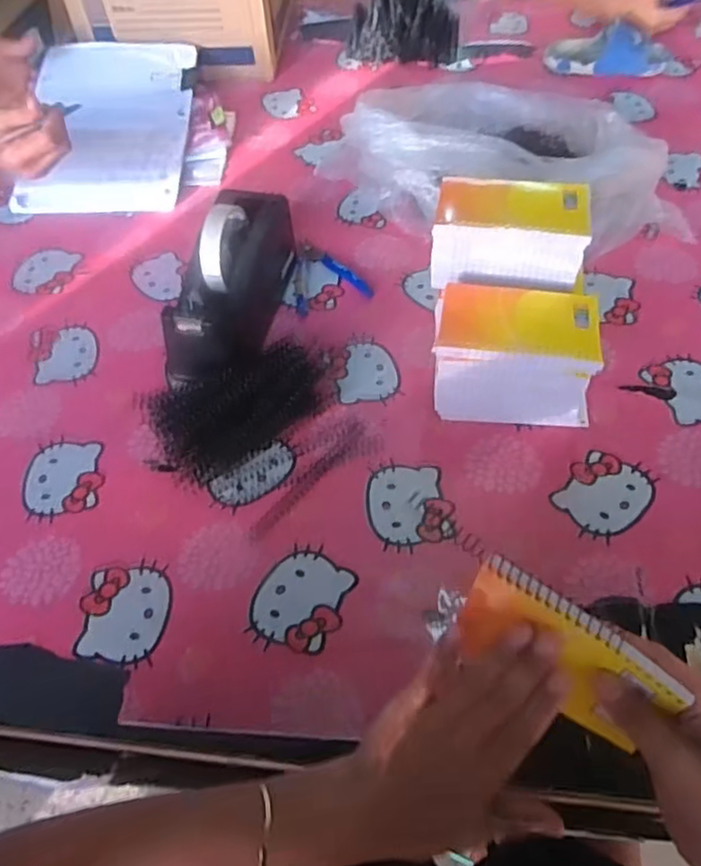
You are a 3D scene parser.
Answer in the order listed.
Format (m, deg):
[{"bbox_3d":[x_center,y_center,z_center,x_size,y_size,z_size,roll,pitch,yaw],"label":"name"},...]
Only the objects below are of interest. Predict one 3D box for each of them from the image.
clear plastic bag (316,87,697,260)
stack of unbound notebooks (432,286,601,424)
[{"bbox_3d":[0.165,-0.333,0.778,0.374,0.107,0.310,-9,56,-4],"label":"clear plastic bag"},{"bbox_3d":[0.148,-0.061,0.595,0.147,0.107,0.084,6,57,5],"label":"stack of unbound notebooks"}]

